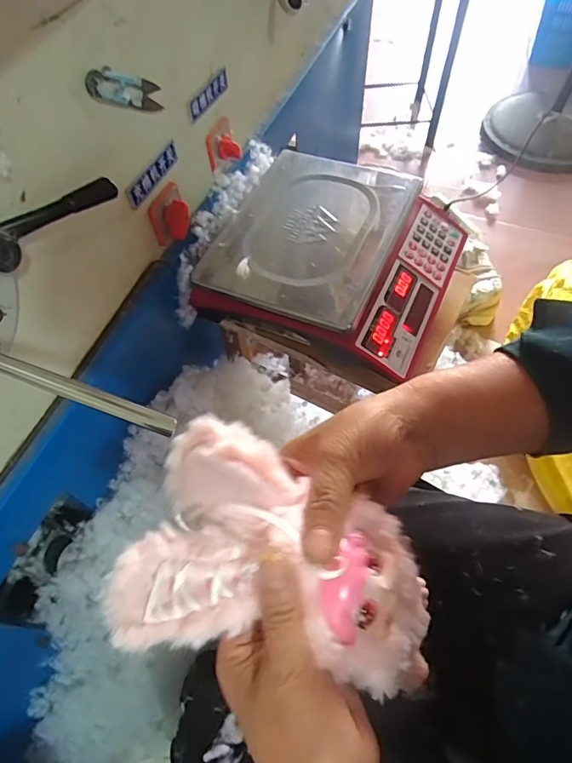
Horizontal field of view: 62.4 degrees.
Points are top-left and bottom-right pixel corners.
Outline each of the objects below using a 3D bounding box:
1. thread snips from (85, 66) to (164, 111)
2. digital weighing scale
[{"bbox_3d":[-0.158,-0.291,0.473,0.005,0.029,0.116,18,28,13],"label":"thread snips"},{"bbox_3d":[0.070,-0.168,0.676,0.302,0.109,0.298,21,62,15],"label":"digital weighing scale"}]

